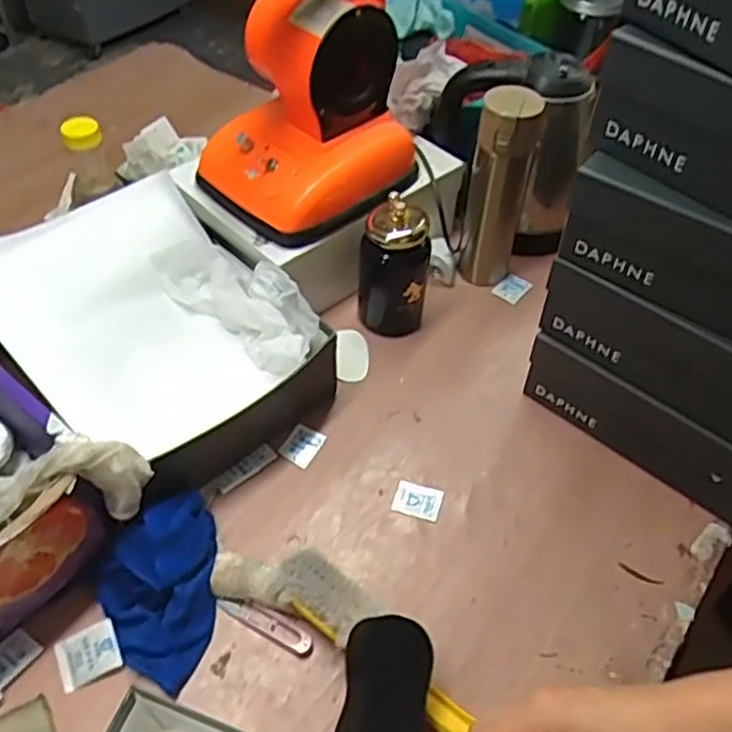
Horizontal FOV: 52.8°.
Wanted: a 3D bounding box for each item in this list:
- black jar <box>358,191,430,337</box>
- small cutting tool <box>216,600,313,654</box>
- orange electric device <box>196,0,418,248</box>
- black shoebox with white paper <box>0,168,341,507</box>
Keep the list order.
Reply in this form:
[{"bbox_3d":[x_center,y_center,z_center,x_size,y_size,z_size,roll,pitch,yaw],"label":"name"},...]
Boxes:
[{"bbox_3d":[0.031,-0.111,0.826,0.075,0.162,0.060,4,50,1],"label":"black jar"},{"bbox_3d":[-0.089,0.224,0.644,0.089,0.007,0.019,24,53,17],"label":"small cutting tool"},{"bbox_3d":[-0.067,-0.279,0.801,0.191,0.218,0.202,28,54,20],"label":"orange electric device"},{"bbox_3d":[-0.226,-0.035,0.781,0.247,0.130,0.320,-36,60,-28],"label":"black shoebox with white paper"}]

